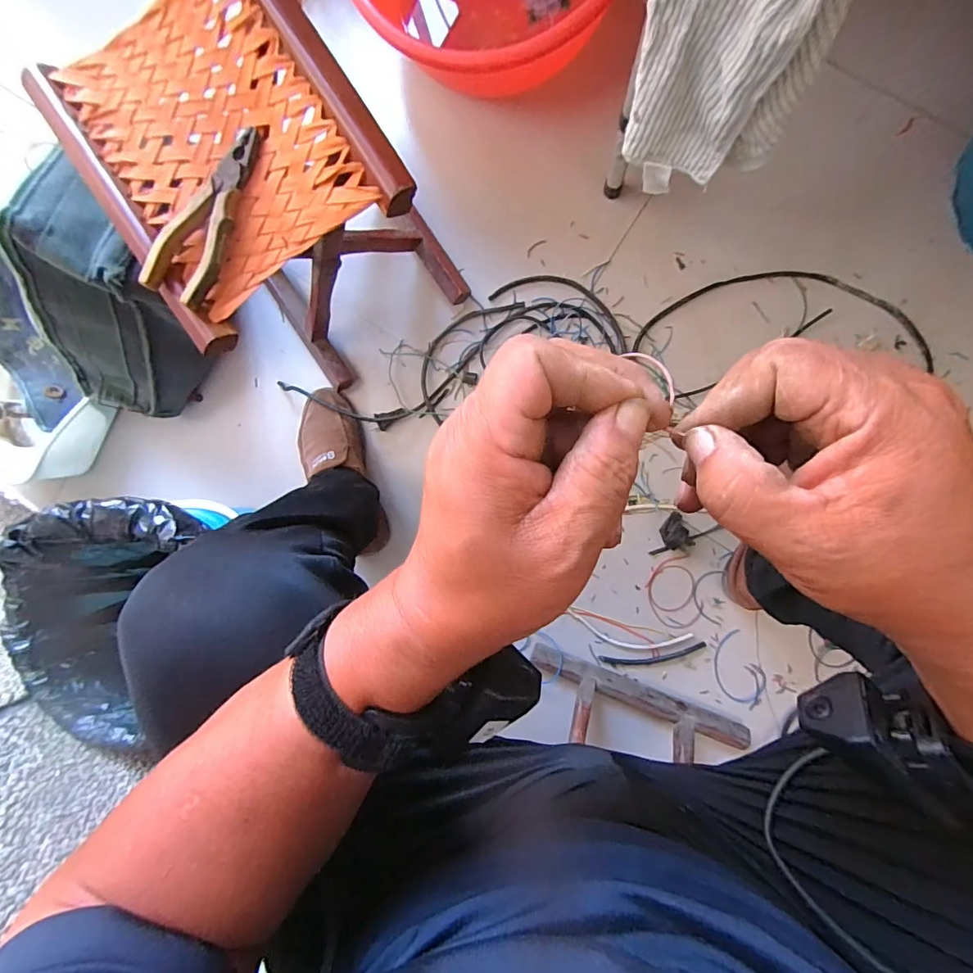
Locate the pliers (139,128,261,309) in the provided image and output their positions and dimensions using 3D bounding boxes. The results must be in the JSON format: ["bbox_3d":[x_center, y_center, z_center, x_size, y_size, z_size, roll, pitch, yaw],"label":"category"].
[{"bbox_3d":[-0.258,-0.250,0.420,0.055,0.028,0.163,21,97,6],"label":"pliers"}]

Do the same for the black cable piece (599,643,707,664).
[{"bbox_3d":[0.243,0.250,0.681,0.148,0.009,0.021,-12,93,9],"label":"black cable piece"}]

